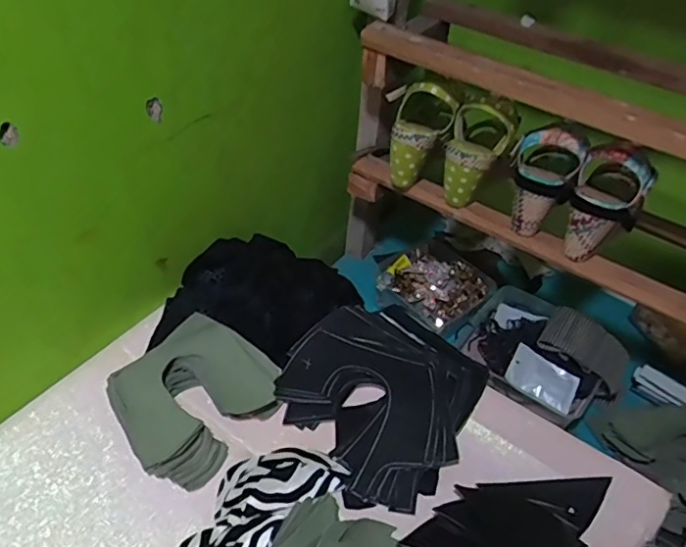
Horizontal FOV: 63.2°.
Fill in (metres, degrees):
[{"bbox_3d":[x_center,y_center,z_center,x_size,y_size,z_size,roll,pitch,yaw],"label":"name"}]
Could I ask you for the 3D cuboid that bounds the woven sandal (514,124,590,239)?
[{"bbox_3d":[0.255,-0.123,0.709,0.079,0.130,0.097,22,44,15],"label":"woven sandal"}]

